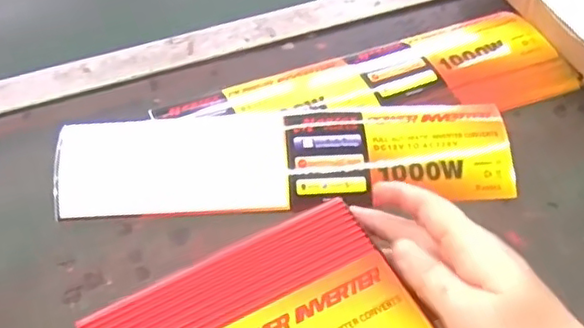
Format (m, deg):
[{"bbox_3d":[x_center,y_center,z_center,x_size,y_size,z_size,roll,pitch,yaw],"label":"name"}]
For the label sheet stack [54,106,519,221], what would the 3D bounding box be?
[{"bbox_3d":[-0.004,-0.005,0.472,0.337,0.010,0.080,-3,65,-1],"label":"label sheet stack"}]

